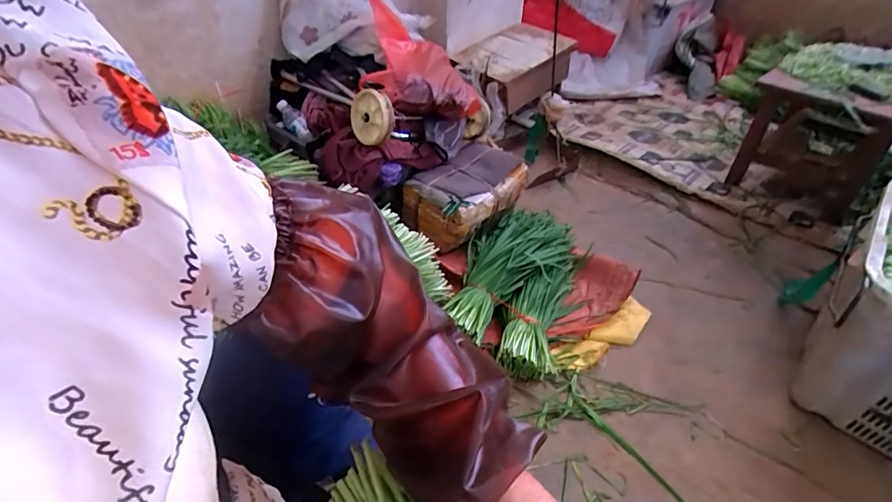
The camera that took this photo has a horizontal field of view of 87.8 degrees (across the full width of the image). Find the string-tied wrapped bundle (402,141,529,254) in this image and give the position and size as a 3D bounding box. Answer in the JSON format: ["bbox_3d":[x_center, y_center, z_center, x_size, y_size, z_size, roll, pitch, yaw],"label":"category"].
[{"bbox_3d":[0.052,-0.163,1.326,0.210,0.135,0.375,29,47,27],"label":"string-tied wrapped bundle"}]

